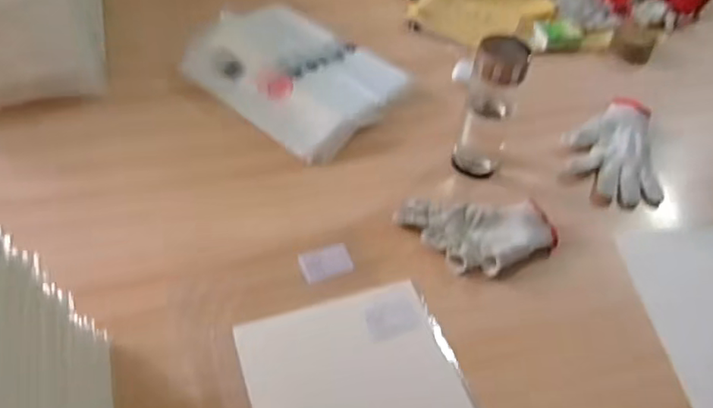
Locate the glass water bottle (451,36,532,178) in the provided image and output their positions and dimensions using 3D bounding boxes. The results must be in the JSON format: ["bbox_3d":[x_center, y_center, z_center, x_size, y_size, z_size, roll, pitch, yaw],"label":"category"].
[{"bbox_3d":[0.162,-0.119,0.739,0.072,0.176,0.058,16,51,10],"label":"glass water bottle"}]

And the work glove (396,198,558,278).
[{"bbox_3d":[0.144,0.036,0.703,0.187,0.030,0.098,9,50,4],"label":"work glove"}]

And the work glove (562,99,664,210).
[{"bbox_3d":[0.356,-0.079,0.818,0.120,0.023,0.189,10,51,5],"label":"work glove"}]

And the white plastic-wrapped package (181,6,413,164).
[{"bbox_3d":[-0.098,-0.201,0.887,0.317,0.041,0.223,37,58,25],"label":"white plastic-wrapped package"}]

